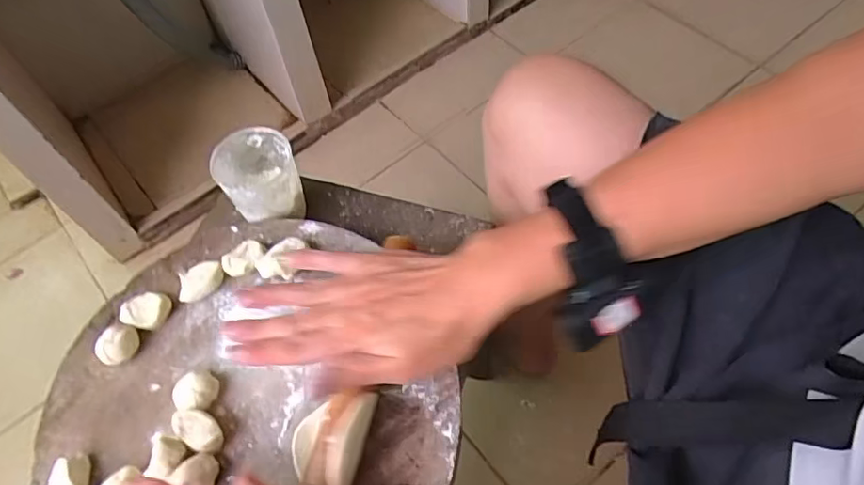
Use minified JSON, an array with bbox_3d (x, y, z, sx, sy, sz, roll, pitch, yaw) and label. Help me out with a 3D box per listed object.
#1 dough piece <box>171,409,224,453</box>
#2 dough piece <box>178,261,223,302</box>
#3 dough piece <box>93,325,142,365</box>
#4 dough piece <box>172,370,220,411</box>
[{"bbox_3d":[-0.150,0.121,0.366,0.033,0.020,0.020,24,64,17],"label":"dough piece"},{"bbox_3d":[-0.174,0.028,0.426,0.034,0.013,0.024,-23,60,-9],"label":"dough piece"},{"bbox_3d":[-0.221,0.072,0.400,0.021,0.020,0.027,24,64,17],"label":"dough piece"},{"bbox_3d":[-0.158,0.100,0.381,0.026,0.016,0.027,-2,59,3],"label":"dough piece"}]

